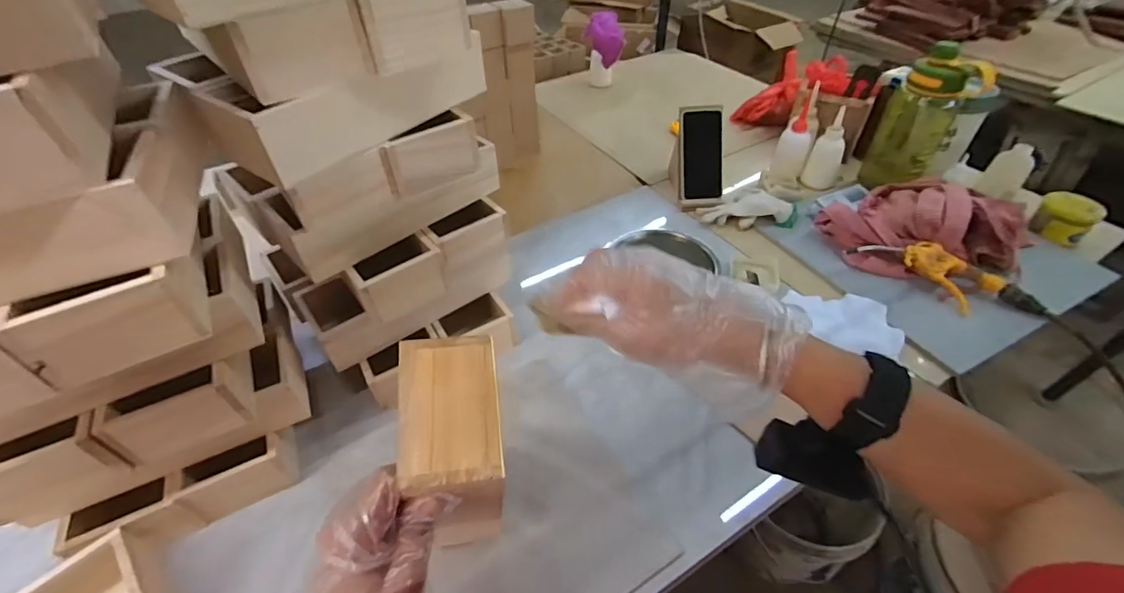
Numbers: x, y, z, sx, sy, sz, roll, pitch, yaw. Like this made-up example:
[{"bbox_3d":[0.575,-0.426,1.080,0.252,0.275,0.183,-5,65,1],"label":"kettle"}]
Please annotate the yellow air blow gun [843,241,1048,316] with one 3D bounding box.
[{"bbox_3d":[0.585,-0.028,0.735,0.118,0.047,0.245,-29,51,-24],"label":"yellow air blow gun"}]

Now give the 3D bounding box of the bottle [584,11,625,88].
[{"bbox_3d":[0.114,-0.665,1.315,0.098,0.176,0.098,-7,46,-5],"label":"bottle"}]

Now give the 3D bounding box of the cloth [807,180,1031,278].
[{"bbox_3d":[0.580,-0.114,0.781,0.230,0.091,0.215,-17,47,-14],"label":"cloth"}]

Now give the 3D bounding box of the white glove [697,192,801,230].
[{"bbox_3d":[0.346,-0.166,0.899,0.176,0.039,0.081,4,46,7],"label":"white glove"}]

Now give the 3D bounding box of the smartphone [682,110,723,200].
[{"bbox_3d":[0.271,-0.270,0.915,0.074,0.160,0.015,-3,9,-1],"label":"smartphone"}]

